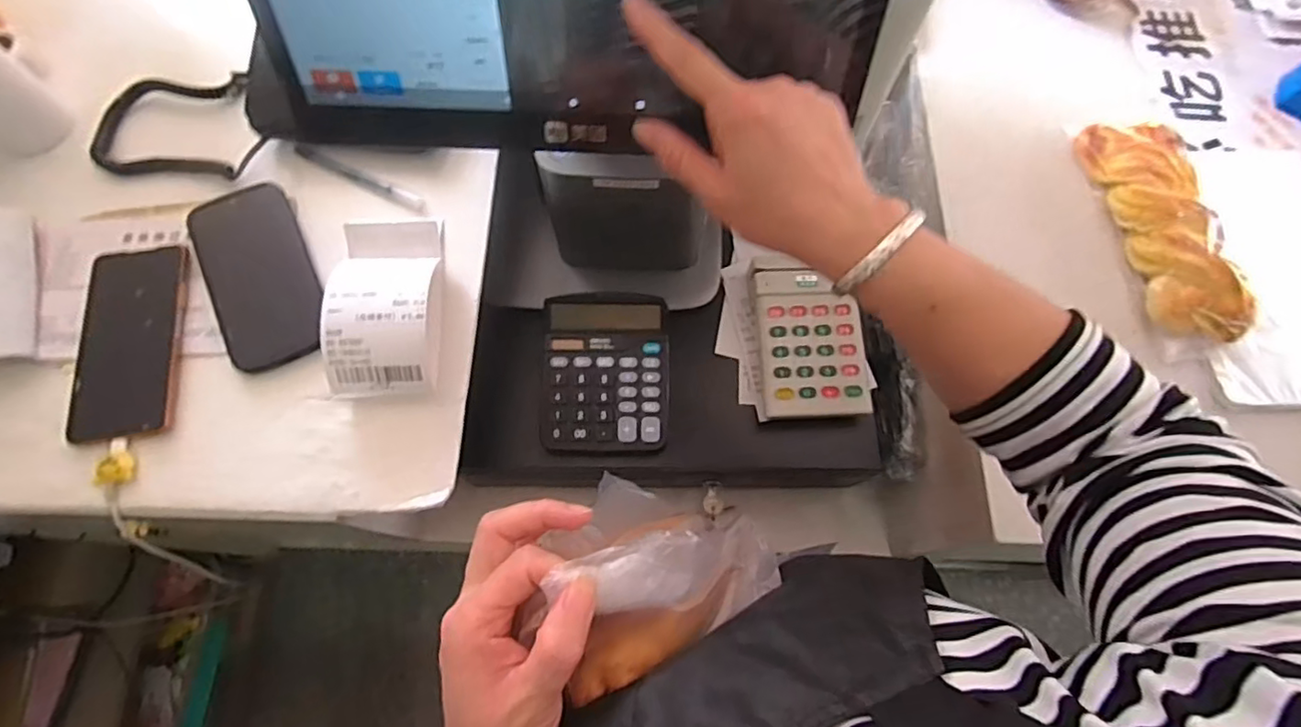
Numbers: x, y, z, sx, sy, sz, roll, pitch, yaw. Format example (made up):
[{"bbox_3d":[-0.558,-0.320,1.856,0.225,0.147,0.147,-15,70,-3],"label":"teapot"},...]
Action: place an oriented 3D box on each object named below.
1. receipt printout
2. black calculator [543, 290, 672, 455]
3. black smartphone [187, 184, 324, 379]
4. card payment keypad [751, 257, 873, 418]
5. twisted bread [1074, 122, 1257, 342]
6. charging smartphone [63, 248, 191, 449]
[{"bbox_3d":[-0.210,-0.055,0.494,0.080,0.053,0.161,-3,69,-2],"label":"receipt printout"},{"bbox_3d":[-0.042,0.008,0.571,0.115,0.032,0.143,1,69,0],"label":"black calculator"},{"bbox_3d":[-0.328,-0.078,0.510,0.084,0.016,0.172,-26,73,-4],"label":"black smartphone"},{"bbox_3d":[0.152,-0.029,0.585,0.097,0.034,0.154,-3,69,-2],"label":"card payment keypad"},{"bbox_3d":[0.455,-0.127,0.541,0.075,0.042,0.222,-3,69,-2],"label":"twisted bread"},{"bbox_3d":[-0.418,-0.021,0.493,0.079,0.006,0.164,-8,70,-4],"label":"charging smartphone"}]

